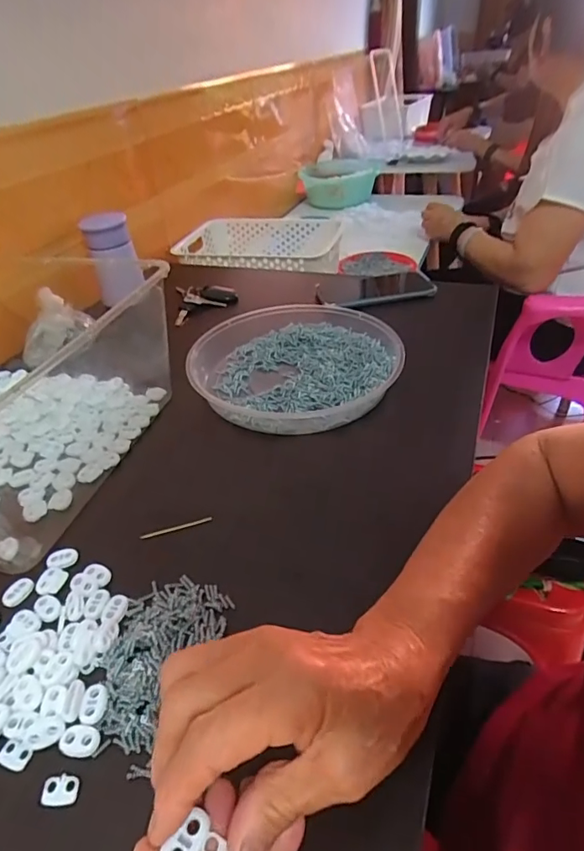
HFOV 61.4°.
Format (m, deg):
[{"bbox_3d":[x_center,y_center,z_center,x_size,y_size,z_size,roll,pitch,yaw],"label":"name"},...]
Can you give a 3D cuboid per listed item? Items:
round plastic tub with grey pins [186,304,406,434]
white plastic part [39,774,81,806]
[{"bbox_3d":[0.005,-0.077,0.549,0.218,0.045,0.212,-3,39,3],"label":"round plastic tub with grey pins"},{"bbox_3d":[-0.125,0.195,0.263,0.019,0.004,0.014,-5,39,0],"label":"white plastic part"}]

